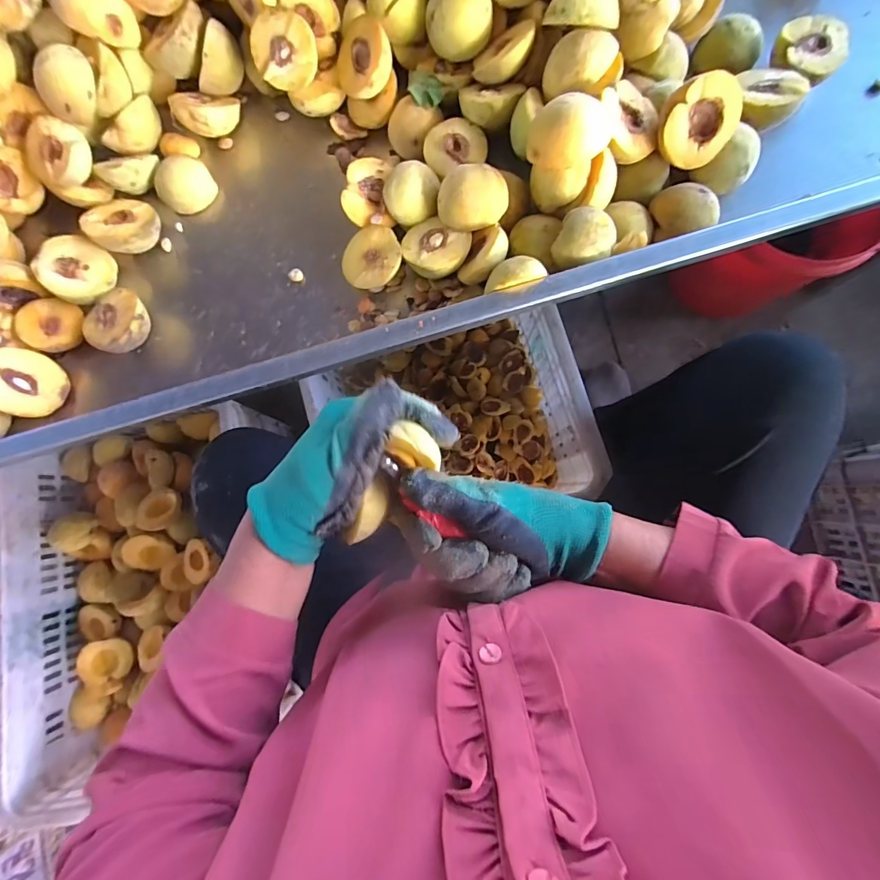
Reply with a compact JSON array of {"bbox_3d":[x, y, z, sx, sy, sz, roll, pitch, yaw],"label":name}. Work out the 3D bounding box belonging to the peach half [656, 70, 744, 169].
[{"bbox_3d":[0.236,-0.291,0.388,0.063,0.034,0.066,1,124,0],"label":"peach half"}]

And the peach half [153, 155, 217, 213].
[{"bbox_3d":[-0.288,-0.289,0.475,0.058,0.031,0.048,-36,81,-1],"label":"peach half"}]

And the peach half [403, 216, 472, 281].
[{"bbox_3d":[-0.005,-0.189,0.424,0.066,0.026,0.058,32,86,8],"label":"peach half"}]

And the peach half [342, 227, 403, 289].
[{"bbox_3d":[-0.069,-0.186,0.441,0.062,0.036,0.060,-1,82,5],"label":"peach half"}]

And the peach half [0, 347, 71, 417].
[{"bbox_3d":[-0.444,-0.060,0.451,0.034,0.070,0.066,1,71,46],"label":"peach half"}]

